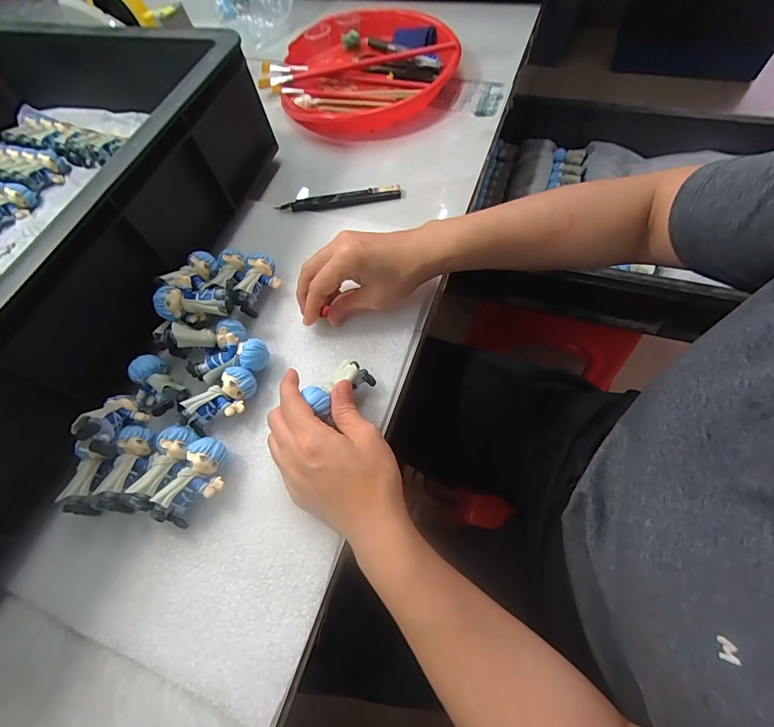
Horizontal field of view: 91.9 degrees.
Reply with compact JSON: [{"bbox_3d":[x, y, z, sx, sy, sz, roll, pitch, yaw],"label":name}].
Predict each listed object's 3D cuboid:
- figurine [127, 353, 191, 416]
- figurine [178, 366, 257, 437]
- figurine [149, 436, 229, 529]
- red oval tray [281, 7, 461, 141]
[{"bbox_3d":[-0.195,0.021,0.315,0.034,0.023,0.054,-42,68,-16],"label":"figurine"},{"bbox_3d":[-0.132,0.033,0.305,0.062,0.028,0.030,-42,68,-16],"label":"figurine"},{"bbox_3d":[-0.139,0.089,0.277,0.033,0.028,0.062,24,67,15],"label":"figurine"},{"bbox_3d":[-0.033,-0.407,0.512,0.246,0.037,0.242,-11,63,-2],"label":"red oval tray"}]

